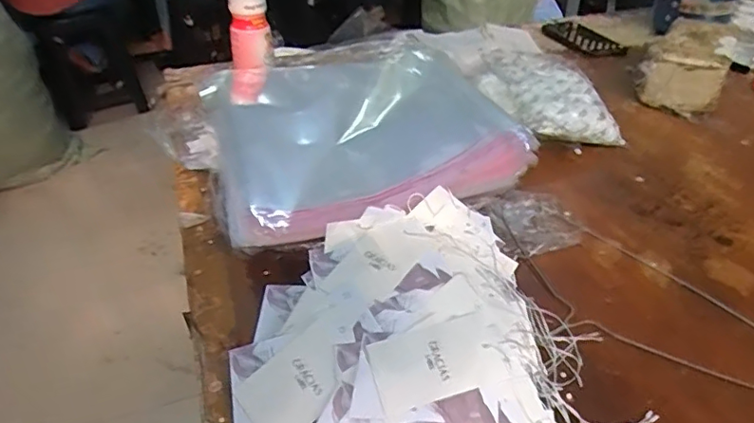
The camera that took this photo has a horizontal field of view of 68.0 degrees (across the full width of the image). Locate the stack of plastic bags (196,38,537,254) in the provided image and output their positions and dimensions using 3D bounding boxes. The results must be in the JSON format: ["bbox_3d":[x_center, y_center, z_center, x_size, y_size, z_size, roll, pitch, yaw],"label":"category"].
[{"bbox_3d":[-0.046,-0.122,0.738,0.343,0.047,0.441,-16,38,-12],"label":"stack of plastic bags"}]

